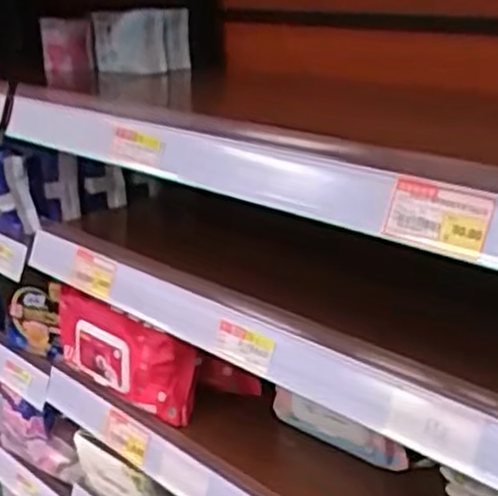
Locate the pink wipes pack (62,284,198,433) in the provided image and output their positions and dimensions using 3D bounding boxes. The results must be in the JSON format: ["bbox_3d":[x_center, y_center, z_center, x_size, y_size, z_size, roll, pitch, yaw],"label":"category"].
[{"bbox_3d":[-0.132,0.109,0.837,0.194,0.109,0.042,15,28,39],"label":"pink wipes pack"}]

